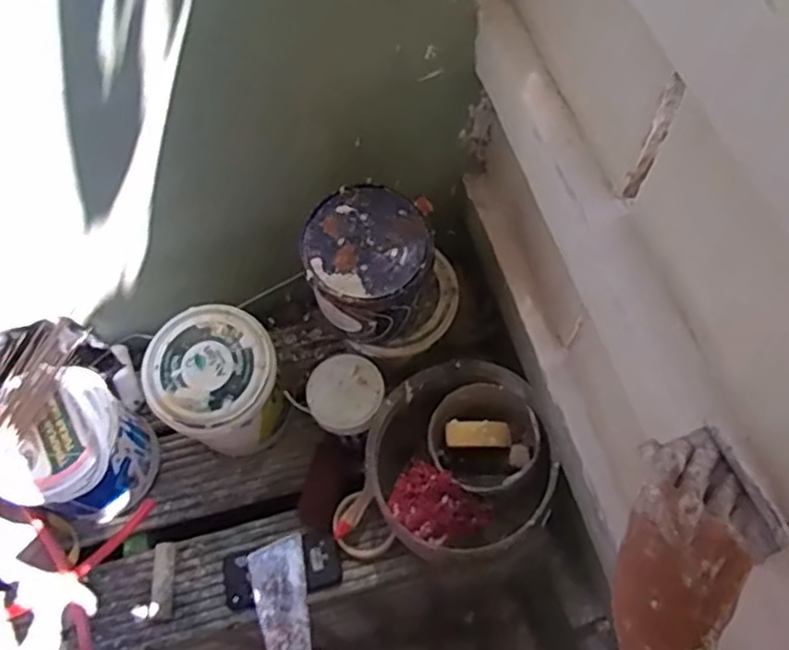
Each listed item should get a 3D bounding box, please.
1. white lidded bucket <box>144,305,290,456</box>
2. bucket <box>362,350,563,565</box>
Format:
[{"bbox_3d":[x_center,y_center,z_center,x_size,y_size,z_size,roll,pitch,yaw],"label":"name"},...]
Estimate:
[{"bbox_3d":[-0.251,0.102,1.048,0.169,0.218,0.175,-1,62,2],"label":"white lidded bucket"},{"bbox_3d":[0.088,0.197,0.966,0.228,0.208,0.227,-1,62,2],"label":"bucket"}]

